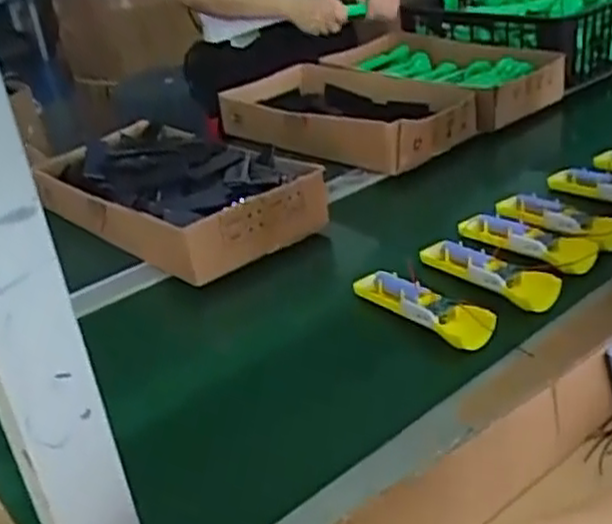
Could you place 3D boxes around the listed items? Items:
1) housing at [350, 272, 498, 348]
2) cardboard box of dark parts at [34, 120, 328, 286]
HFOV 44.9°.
[{"bbox_3d":[0.116,0.041,0.747,0.048,0.028,0.160,-29,36,-34],"label":"housing"},{"bbox_3d":[-0.170,-0.097,0.971,0.373,0.090,0.226,19,39,39],"label":"cardboard box of dark parts"}]

